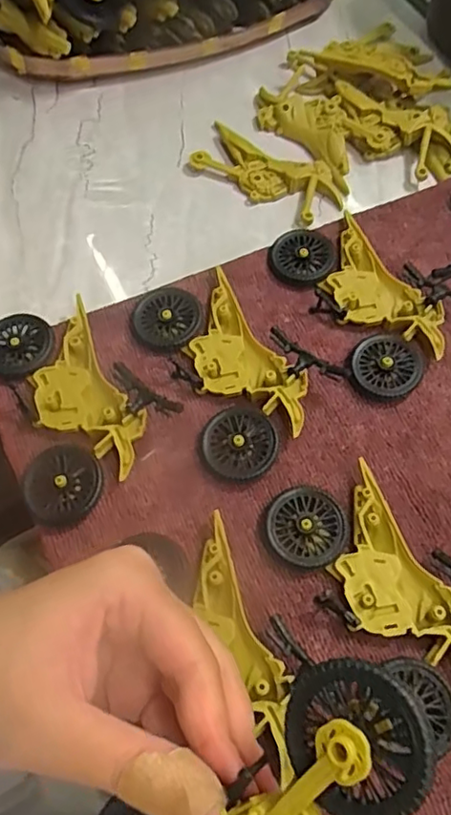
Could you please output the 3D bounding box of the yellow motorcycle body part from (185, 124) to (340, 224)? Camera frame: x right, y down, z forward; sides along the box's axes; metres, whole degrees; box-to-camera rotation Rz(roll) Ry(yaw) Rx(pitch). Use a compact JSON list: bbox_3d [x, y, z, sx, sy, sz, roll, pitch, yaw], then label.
[{"bbox_3d":[0.026,-0.153,0.388,0.097,0.009,0.048,34,69,15],"label":"yellow motorcycle body part"}]

